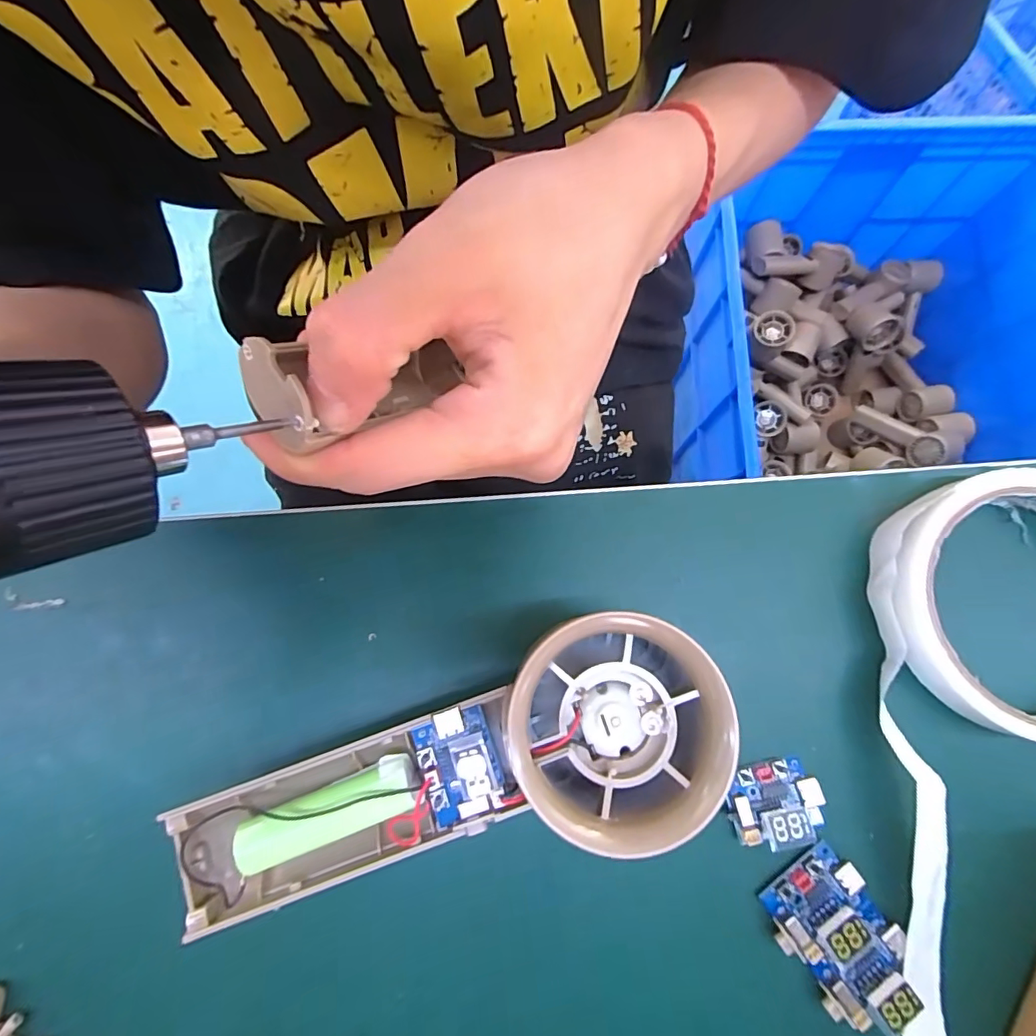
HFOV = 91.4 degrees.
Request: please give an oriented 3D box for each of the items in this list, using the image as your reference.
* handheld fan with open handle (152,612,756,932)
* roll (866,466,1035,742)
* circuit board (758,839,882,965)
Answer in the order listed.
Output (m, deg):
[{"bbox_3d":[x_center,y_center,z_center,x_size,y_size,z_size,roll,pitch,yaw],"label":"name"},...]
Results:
[{"bbox_3d":[-0.021,0.077,0.150,0.156,0.052,0.054,-22,80,-3],"label":"handheld fan with open handle"},{"bbox_3d":[0.176,0.029,0.177,0.097,0.018,0.088,11,80,3],"label":"roll"},{"bbox_3d":[0.097,0.124,0.161,0.032,0.014,0.024,-29,80,-4],"label":"circuit board"}]

